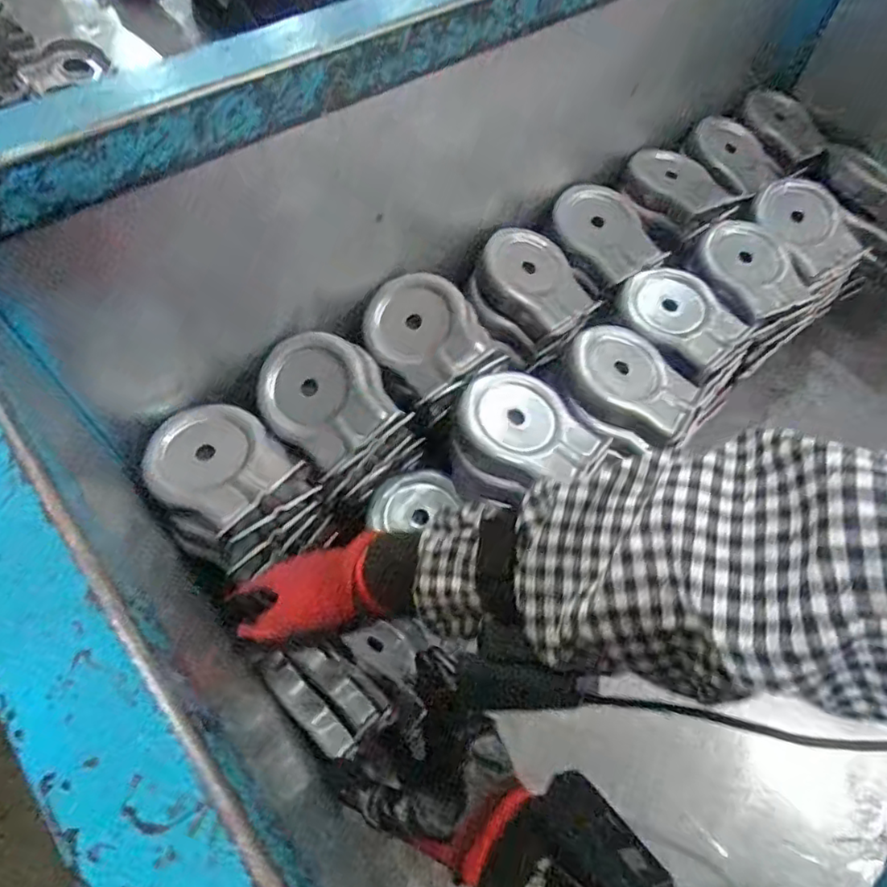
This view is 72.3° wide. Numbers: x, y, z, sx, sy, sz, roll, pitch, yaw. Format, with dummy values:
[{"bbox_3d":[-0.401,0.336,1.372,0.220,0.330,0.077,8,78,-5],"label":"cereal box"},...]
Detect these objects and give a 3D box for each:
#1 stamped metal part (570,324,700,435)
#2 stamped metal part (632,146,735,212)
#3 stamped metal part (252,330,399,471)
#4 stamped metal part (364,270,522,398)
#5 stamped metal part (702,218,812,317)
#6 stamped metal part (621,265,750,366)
[{"bbox_3d":[0.178,-0.067,0.562,0.116,0.012,0.087,32,64,14],"label":"stamped metal part"},{"bbox_3d":[0.275,-0.305,0.702,0.118,0.017,0.081,31,64,13],"label":"stamped metal part"},{"bbox_3d":[-0.107,-0.037,0.536,0.116,0.043,0.119,-45,79,0],"label":"stamped metal part"},{"bbox_3d":[-0.015,-0.100,0.561,0.095,0.023,0.125,-40,70,-3],"label":"stamped metal part"},{"bbox_3d":[0.331,-0.192,0.645,0.099,0.022,0.113,-30,67,-18],"label":"stamped metal part"},{"bbox_3d":[0.236,-0.133,0.602,0.085,0.010,0.112,-34,68,-20],"label":"stamped metal part"}]

